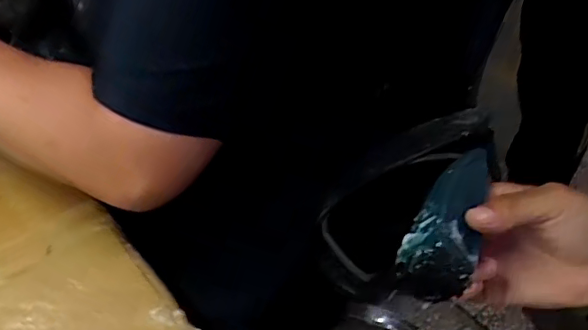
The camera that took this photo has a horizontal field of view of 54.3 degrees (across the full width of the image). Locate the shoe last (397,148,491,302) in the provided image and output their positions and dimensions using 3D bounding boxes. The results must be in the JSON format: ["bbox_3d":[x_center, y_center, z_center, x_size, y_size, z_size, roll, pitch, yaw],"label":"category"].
[{"bbox_3d":[0.092,0.024,0.330,0.036,0.028,0.132,16,40,19],"label":"shoe last"}]

